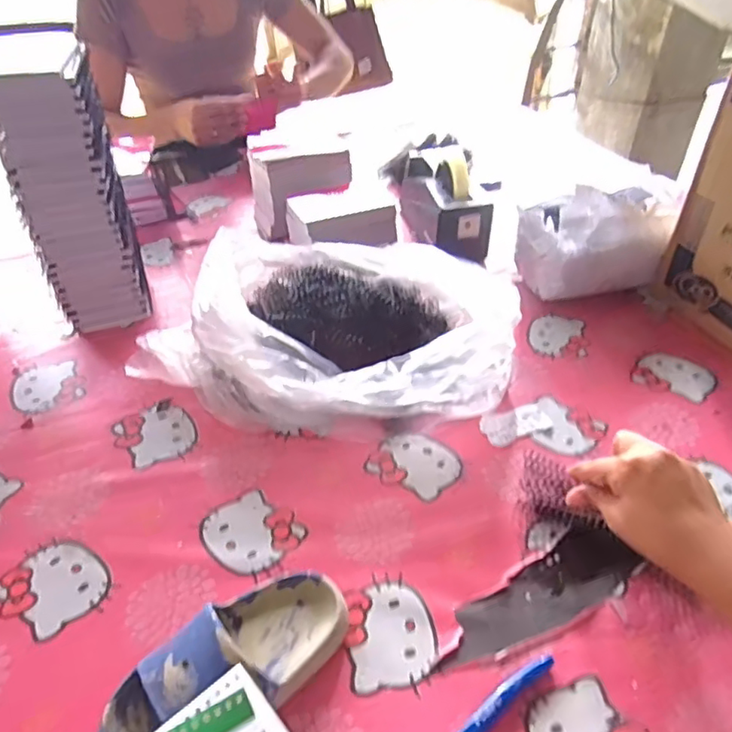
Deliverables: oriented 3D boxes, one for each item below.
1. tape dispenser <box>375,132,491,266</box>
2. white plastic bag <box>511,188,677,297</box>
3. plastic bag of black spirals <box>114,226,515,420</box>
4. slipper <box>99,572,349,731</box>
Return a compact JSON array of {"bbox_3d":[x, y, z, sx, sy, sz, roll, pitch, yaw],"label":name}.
[{"bbox_3d":[0.103,-0.247,0.864,0.075,0.107,0.218,-13,41,-13],"label":"tape dispenser"},{"bbox_3d":[0.304,-0.166,0.757,0.201,0.110,0.114,-14,42,-15],"label":"white plastic bag"},{"bbox_3d":[-0.029,-0.043,0.640,0.367,0.105,0.268,17,43,20],"label":"plastic bag of black spirals"},{"bbox_3d":[-0.090,0.195,0.396,0.087,0.062,0.175,32,50,33],"label":"slipper"}]

